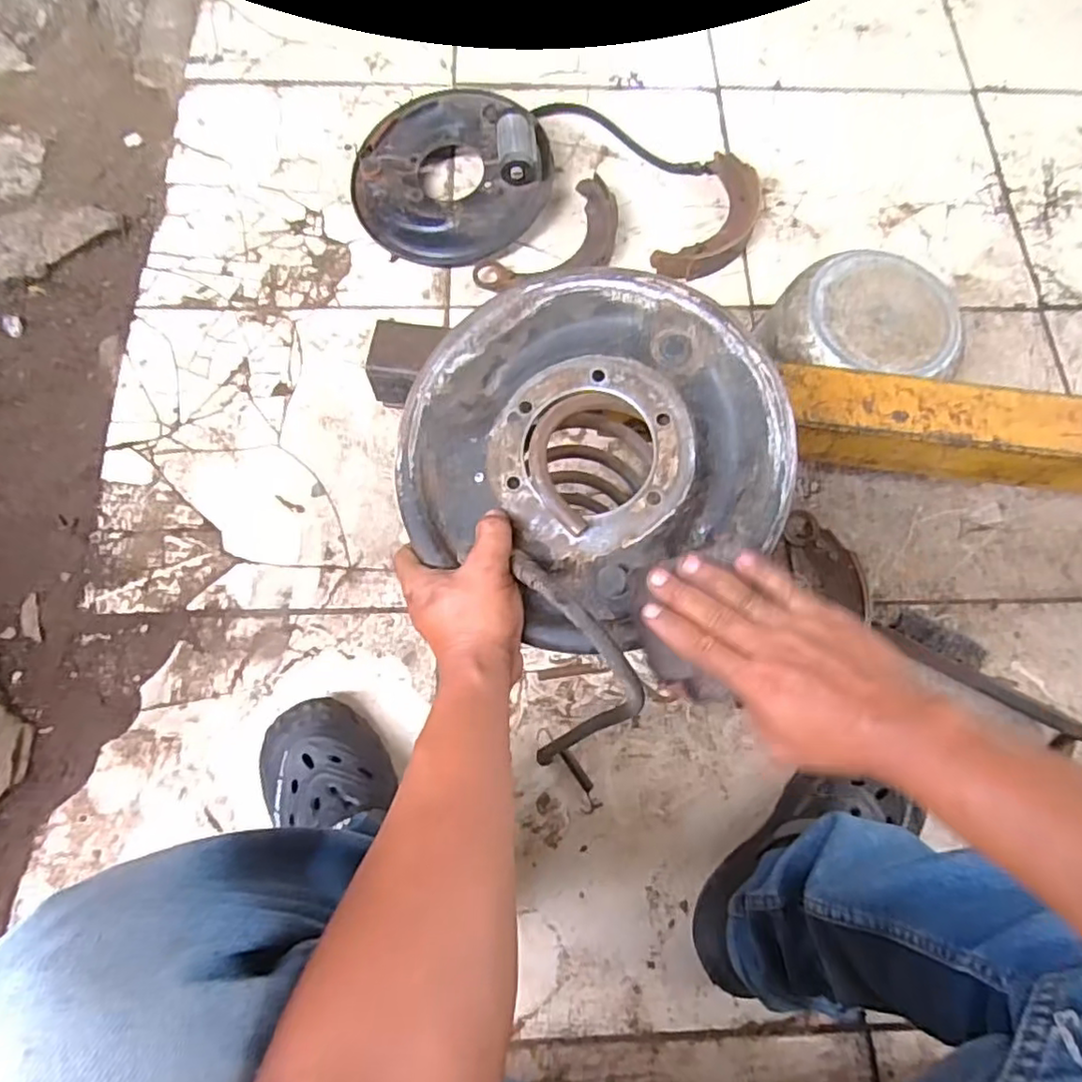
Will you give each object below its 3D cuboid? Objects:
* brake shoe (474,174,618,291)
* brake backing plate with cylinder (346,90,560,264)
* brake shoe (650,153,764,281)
[{"bbox_3d":[0.027,-0.388,0.859,0.226,0.030,0.122,-42,79,-12],"label":"brake shoe"},{"bbox_3d":[-0.121,-0.499,0.859,0.261,0.087,0.243,0,74,-1],"label":"brake backing plate with cylinder"},{"bbox_3d":[0.238,-0.432,0.875,0.097,0.035,0.216,31,76,7],"label":"brake shoe"}]

